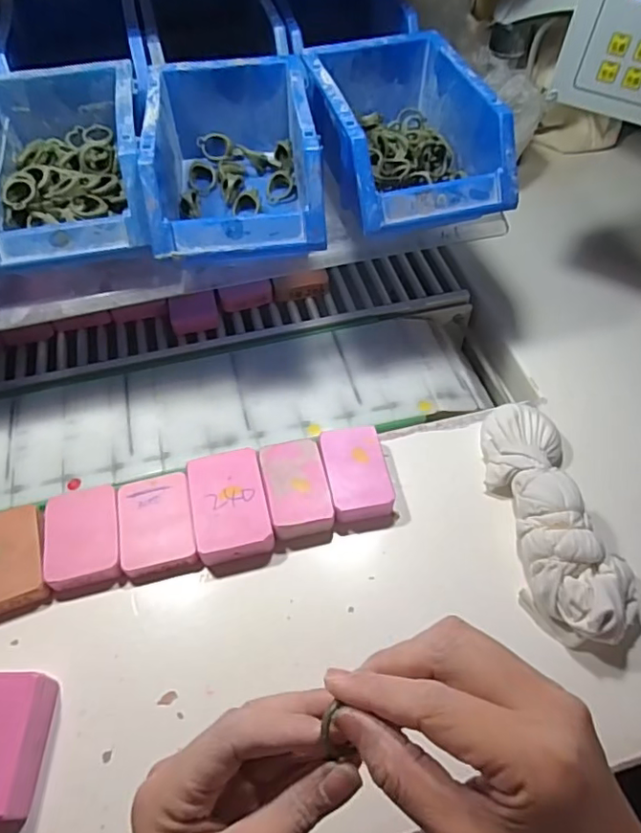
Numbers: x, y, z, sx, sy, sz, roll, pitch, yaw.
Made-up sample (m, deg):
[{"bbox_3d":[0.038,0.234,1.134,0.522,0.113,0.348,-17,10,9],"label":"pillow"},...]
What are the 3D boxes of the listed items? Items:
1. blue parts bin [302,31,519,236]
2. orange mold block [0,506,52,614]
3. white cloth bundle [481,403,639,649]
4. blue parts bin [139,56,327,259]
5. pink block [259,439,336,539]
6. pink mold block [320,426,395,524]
[{"bbox_3d":[0.065,-0.228,0.445,0.122,0.061,0.174,-14,55,-9],"label":"blue parts bin"},{"bbox_3d":[-0.222,0.101,0.394,0.058,0.017,0.071,-15,56,-10],"label":"orange mold block"},{"bbox_3d":[0.166,0.067,0.400,0.065,0.045,0.176,-6,55,-3],"label":"white cloth bundle"},{"bbox_3d":[-0.064,-0.194,0.434,0.120,0.078,0.175,-4,54,-2],"label":"blue parts bin"},{"bbox_3d":[-0.018,0.053,0.422,0.044,0.019,0.069,-10,56,-6],"label":"pink block"},{"bbox_3d":[0.028,0.045,0.429,0.045,0.024,0.074,-8,56,-5],"label":"pink mold block"}]

